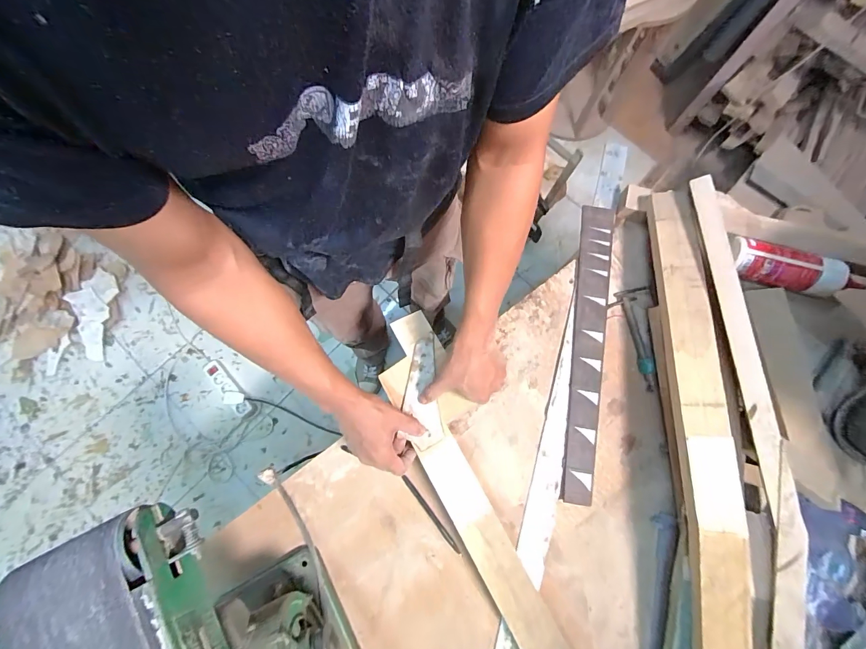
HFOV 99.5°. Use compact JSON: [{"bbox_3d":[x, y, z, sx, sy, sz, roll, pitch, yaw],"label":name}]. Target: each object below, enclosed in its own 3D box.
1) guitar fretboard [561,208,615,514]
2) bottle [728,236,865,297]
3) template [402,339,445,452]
[{"bbox_3d":[0.268,0.031,0.627,0.058,0.011,0.509,7,77,7],"label":"guitar fretboard"},{"bbox_3d":[0.618,-0.096,0.633,0.225,0.051,0.065,16,77,3],"label":"bottle"},{"bbox_3d":[-0.019,0.106,0.571,0.055,0.005,0.164,-9,68,6],"label":"template"}]

